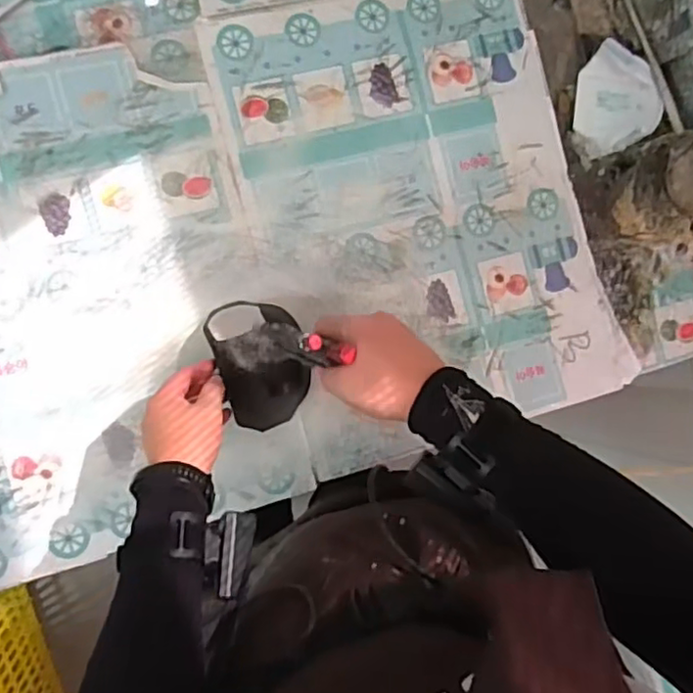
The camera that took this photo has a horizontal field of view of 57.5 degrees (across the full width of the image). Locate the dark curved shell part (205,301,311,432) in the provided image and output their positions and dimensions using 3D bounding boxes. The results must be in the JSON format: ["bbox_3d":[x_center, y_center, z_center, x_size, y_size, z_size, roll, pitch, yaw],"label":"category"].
[{"bbox_3d":[-0.090,0.016,0.684,0.094,0.050,0.139,-19,92,-9],"label":"dark curved shell part"}]

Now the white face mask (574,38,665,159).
[{"bbox_3d":[0.331,-0.302,0.773,0.098,0.030,0.132,3,89,-9],"label":"white face mask"}]

